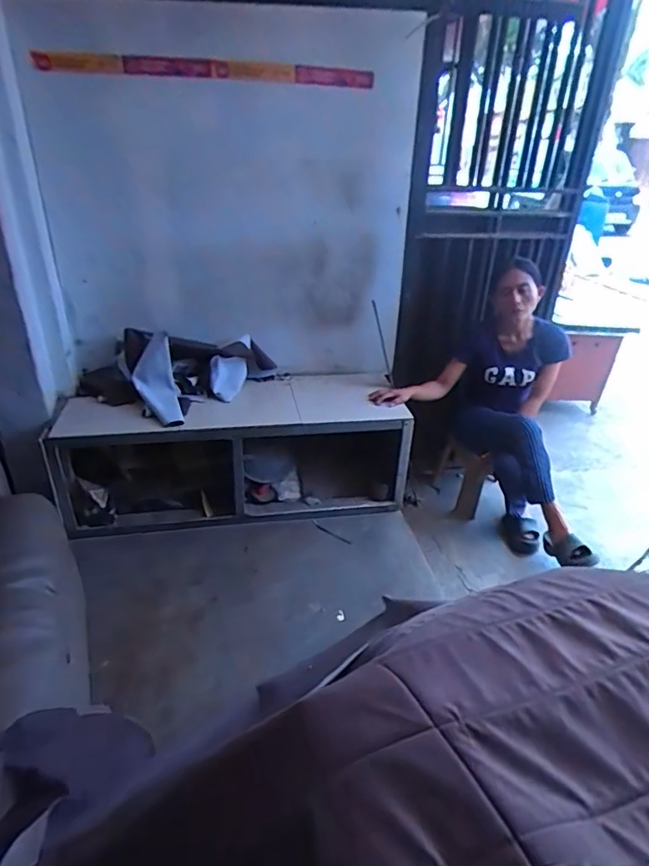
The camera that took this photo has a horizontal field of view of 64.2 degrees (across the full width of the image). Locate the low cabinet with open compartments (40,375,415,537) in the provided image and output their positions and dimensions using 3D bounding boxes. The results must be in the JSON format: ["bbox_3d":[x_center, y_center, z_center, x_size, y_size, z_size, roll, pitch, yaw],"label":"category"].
[{"bbox_3d":[-0.312,0.064,1.896,1.169,0.403,0.379,-4,30,-10],"label":"low cabinet with open compartments"}]

